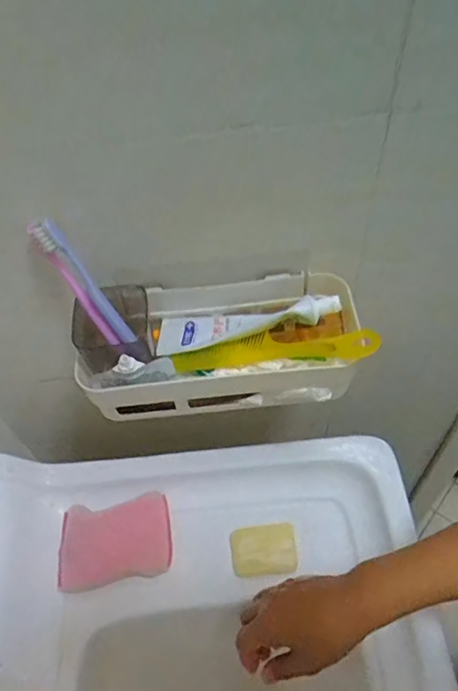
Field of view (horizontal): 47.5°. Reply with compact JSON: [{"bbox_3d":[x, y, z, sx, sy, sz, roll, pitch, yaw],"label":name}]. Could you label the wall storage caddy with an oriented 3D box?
[{"bbox_3d":[-0.009,-0.005,0.487,0.256,0.087,0.111,-4,53,0],"label":"wall storage caddy"}]

